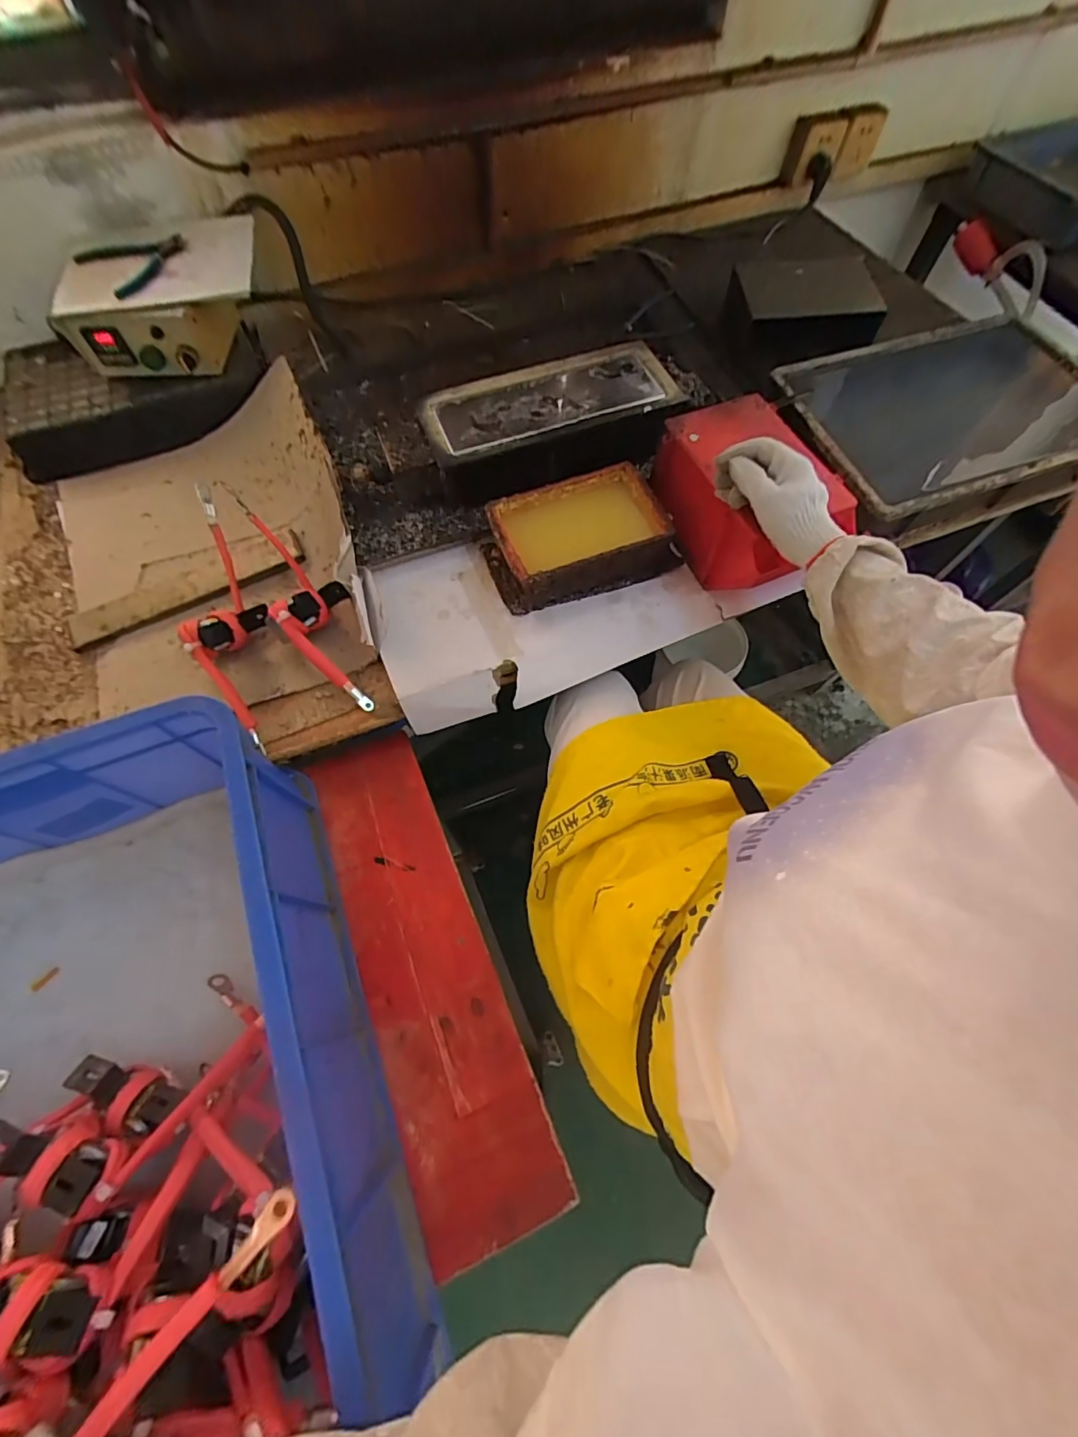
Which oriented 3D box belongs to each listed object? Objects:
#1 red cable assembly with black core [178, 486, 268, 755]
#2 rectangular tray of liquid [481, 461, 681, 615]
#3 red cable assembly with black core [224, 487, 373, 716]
[{"bbox_3d":[-0.375,-0.124,0.626,0.087,0.078,0.317,-26,67,-11],"label":"red cable assembly with black core"},{"bbox_3d":[0.048,-0.225,0.666,0.226,0.070,0.133,-19,66,-8],"label":"rectangular tray of liquid"},{"bbox_3d":[-0.291,-0.154,0.649,0.089,0.078,0.327,-33,69,-13],"label":"red cable assembly with black core"}]

